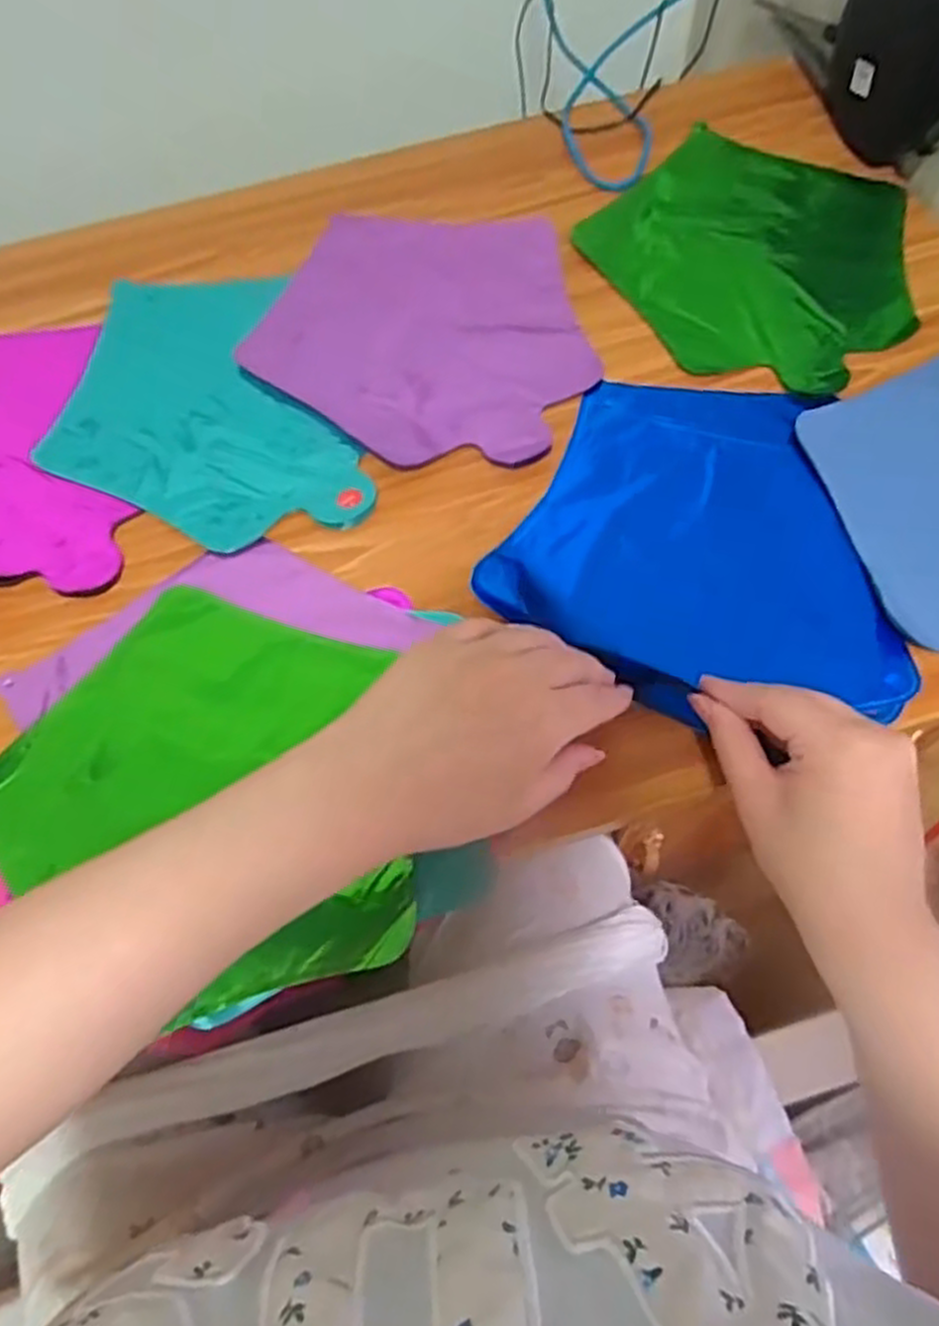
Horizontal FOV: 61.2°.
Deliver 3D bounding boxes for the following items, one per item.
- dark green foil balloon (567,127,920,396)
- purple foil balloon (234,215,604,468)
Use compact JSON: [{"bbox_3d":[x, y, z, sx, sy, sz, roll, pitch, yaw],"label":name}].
[{"bbox_3d":[0.209,-0.294,0.563,0.217,0.011,0.229,38,72,19],"label":"dark green foil balloon"},{"bbox_3d":[-0.031,-0.227,0.540,0.222,0.007,0.211,6,65,6],"label":"purple foil balloon"}]

